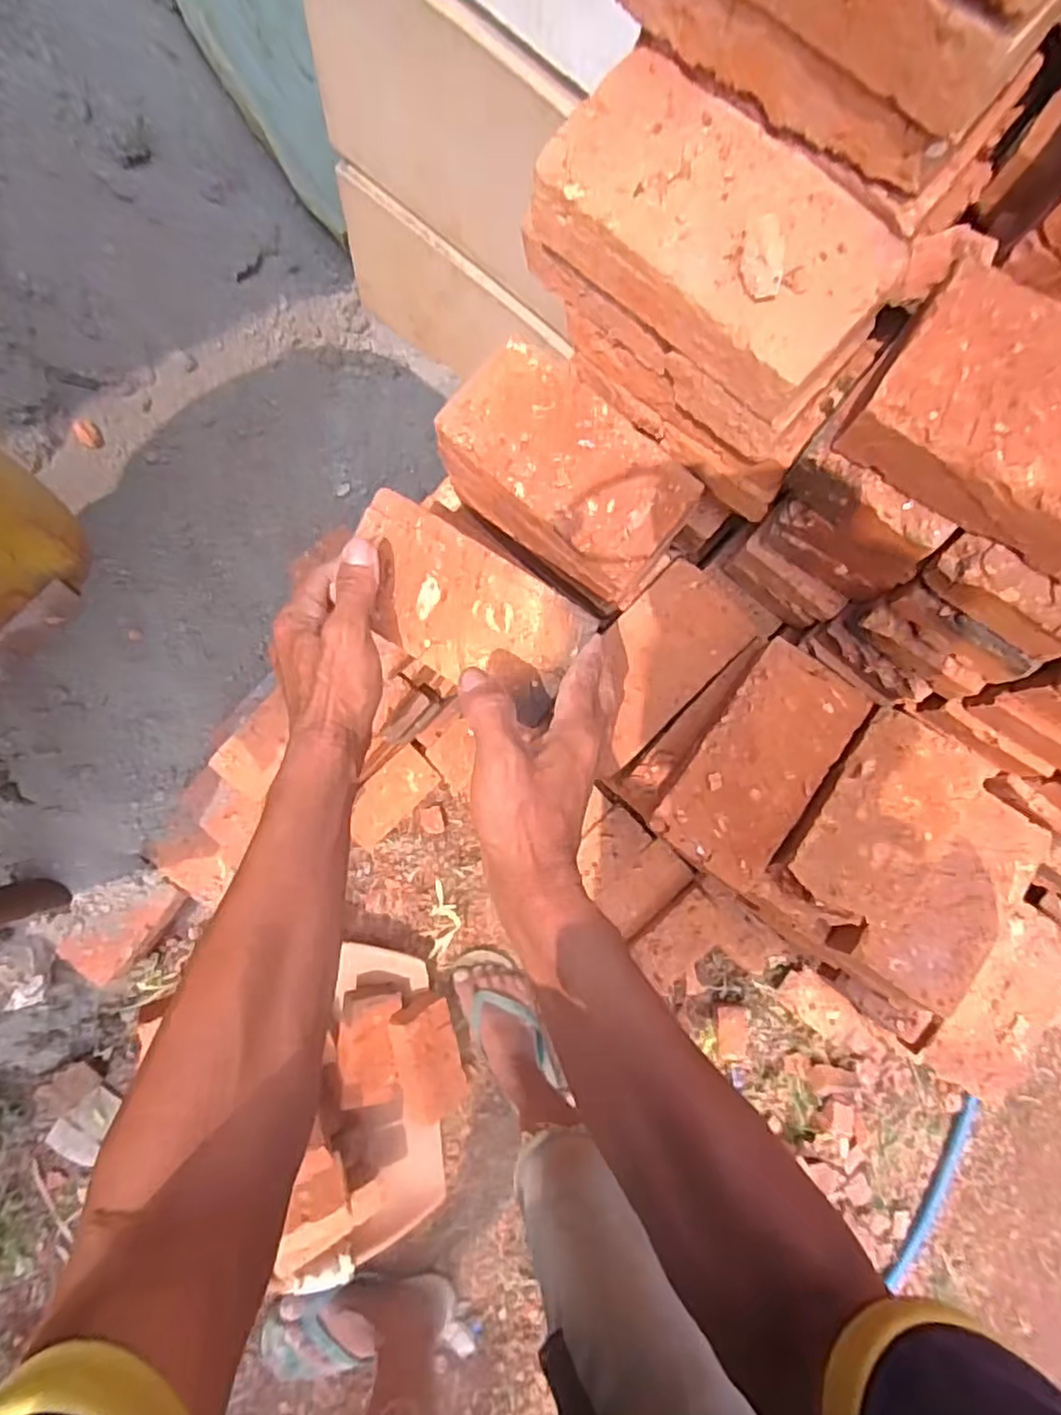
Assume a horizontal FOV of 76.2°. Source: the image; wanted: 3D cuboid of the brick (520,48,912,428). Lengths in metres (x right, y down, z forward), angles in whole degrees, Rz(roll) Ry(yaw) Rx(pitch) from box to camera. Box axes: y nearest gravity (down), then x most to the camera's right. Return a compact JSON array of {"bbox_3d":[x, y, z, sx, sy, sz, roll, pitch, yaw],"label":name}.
[{"bbox_3d":[0.079,-0.205,0.309,0.157,0.057,0.085,39,82,-2],"label":"brick"}]

